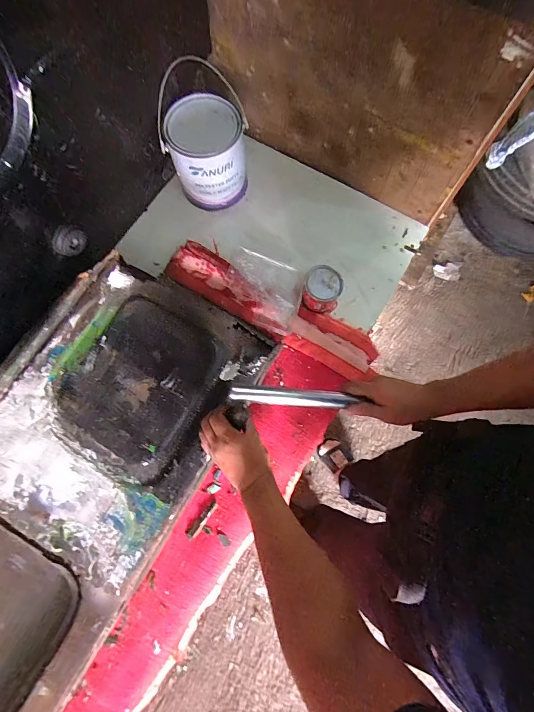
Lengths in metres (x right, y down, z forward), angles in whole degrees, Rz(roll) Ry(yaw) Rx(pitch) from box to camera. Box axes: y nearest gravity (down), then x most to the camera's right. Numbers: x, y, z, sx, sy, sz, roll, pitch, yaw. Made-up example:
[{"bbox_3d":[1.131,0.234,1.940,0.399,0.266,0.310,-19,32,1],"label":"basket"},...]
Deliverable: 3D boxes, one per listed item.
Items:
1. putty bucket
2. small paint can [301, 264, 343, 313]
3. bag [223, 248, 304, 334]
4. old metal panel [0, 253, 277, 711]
[{"bbox_3d":[-0.125,-0.431,0.691,0.158,0.193,0.161,0,74,1],"label":"putty bucket"},{"bbox_3d":[0.108,-0.129,0.666,0.071,0.053,0.073,0,74,1],"label":"small paint can"},{"bbox_3d":[-0.007,-0.132,0.677,0.153,0.029,0.159,16,75,6],"label":"bag"},{"bbox_3d":[-0.385,0.289,0.525,0.359,0.032,0.959,30,77,5],"label":"old metal panel"}]

